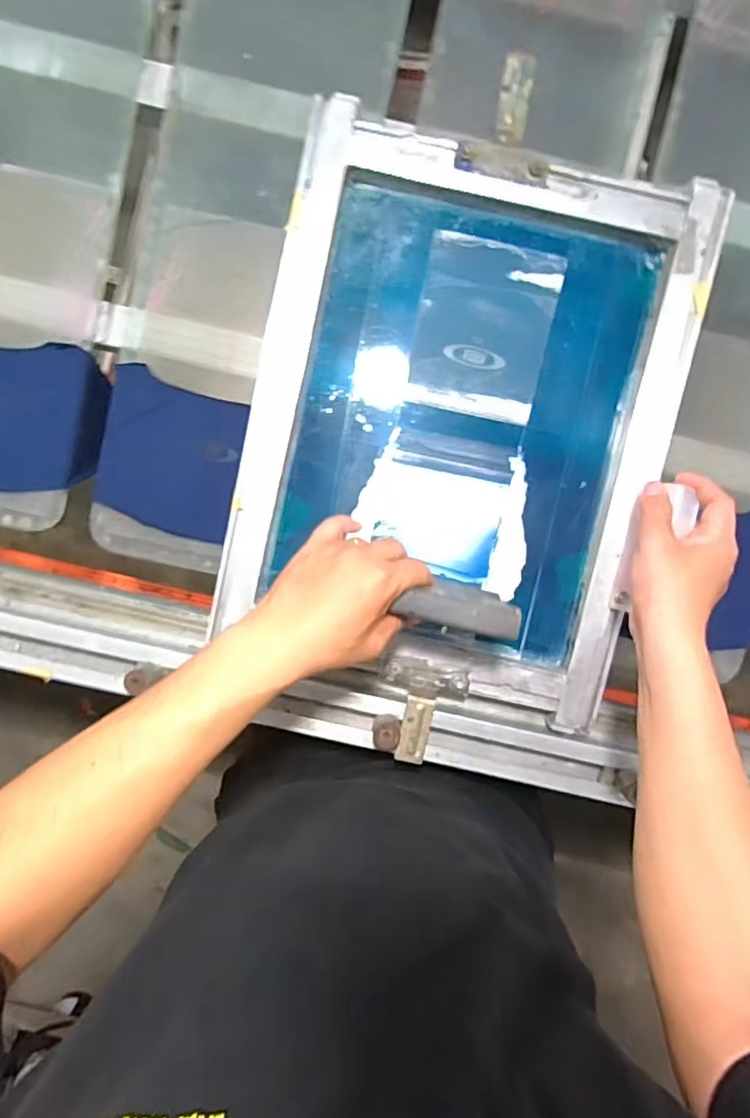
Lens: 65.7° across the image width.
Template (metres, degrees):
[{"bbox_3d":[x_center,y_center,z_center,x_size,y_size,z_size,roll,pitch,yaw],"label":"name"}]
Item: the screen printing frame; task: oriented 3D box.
[{"bbox_3d":[0.077,-0.119,0.538,0.368,0.043,0.471,13,94,0],"label":"screen printing frame"}]

